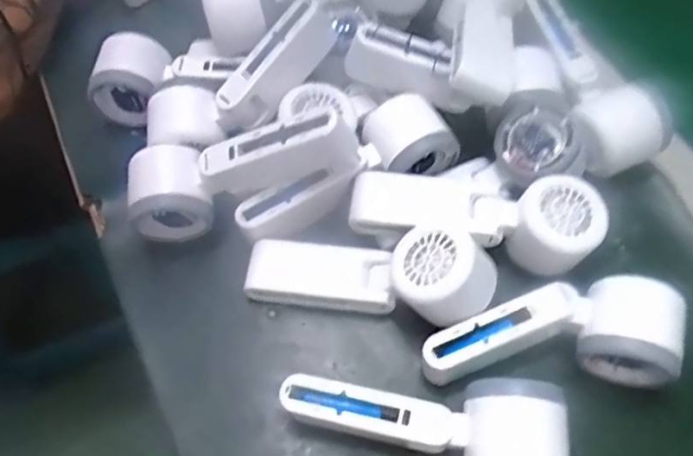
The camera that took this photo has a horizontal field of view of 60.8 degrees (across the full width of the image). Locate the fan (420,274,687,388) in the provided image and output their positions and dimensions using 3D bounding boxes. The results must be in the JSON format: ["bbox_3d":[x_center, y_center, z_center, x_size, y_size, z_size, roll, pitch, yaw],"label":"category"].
[{"bbox_3d":[0.129,0.068,0.384,0.156,0.052,0.060,2,62,2],"label":"fan"}]

